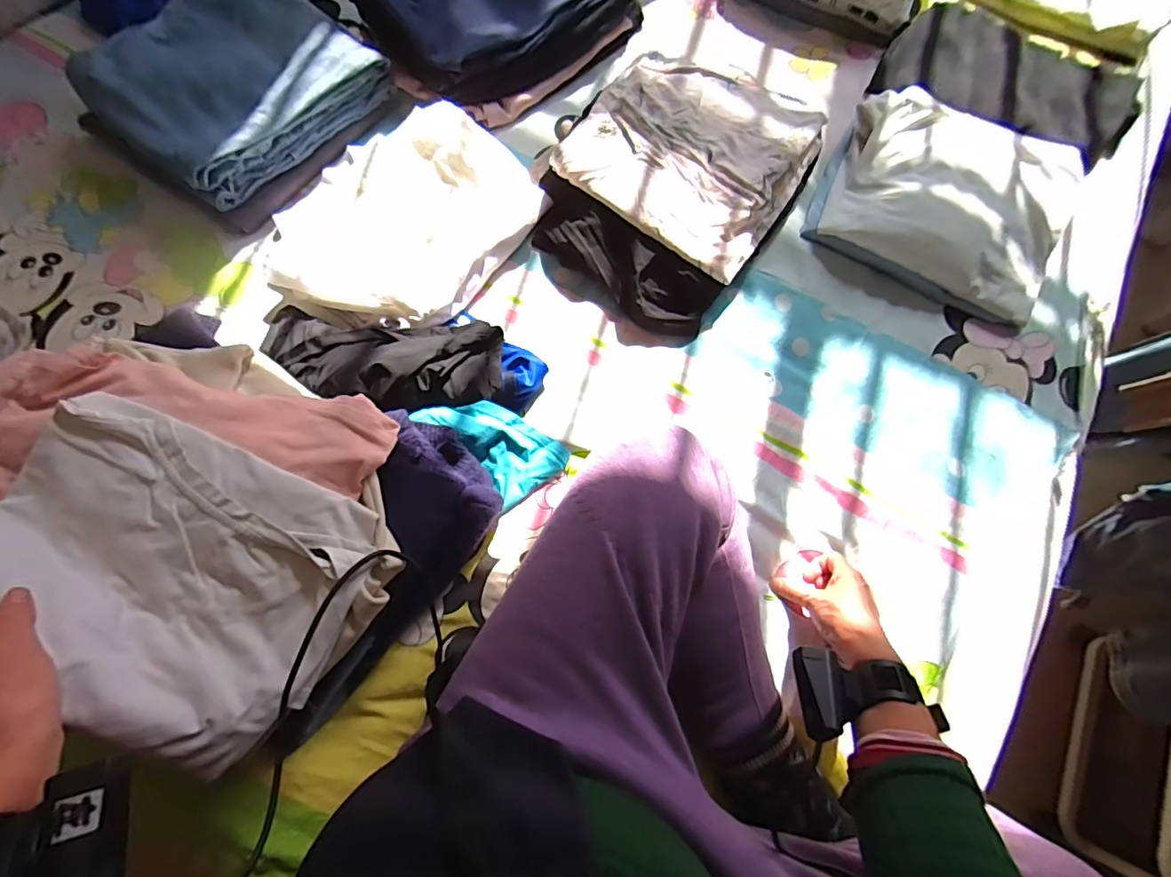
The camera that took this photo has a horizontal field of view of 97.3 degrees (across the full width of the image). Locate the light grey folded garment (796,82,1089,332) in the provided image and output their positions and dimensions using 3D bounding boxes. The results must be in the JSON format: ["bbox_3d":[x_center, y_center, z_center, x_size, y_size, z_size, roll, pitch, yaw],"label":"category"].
[{"bbox_3d":[0.484,-0.322,0.688,0.307,0.065,0.268,28,76,6],"label":"light grey folded garment"}]

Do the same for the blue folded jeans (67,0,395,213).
[{"bbox_3d":[-0.464,-0.476,0.685,0.302,0.075,0.310,35,77,7],"label":"blue folded jeans"}]

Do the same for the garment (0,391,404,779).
[{"bbox_3d":[-0.332,0.099,0.405,0.275,0.134,0.215,34,77,7],"label":"garment"}]

